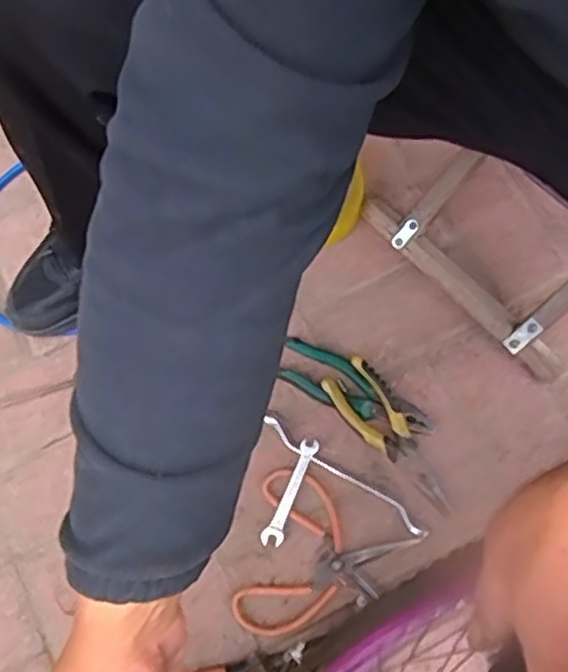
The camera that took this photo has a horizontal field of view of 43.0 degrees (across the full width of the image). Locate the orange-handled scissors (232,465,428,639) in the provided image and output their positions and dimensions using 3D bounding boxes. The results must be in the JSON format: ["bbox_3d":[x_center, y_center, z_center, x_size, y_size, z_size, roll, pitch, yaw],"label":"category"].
[{"bbox_3d":[0.029,0.243,0.755,0.167,0.016,0.166,26,75,12],"label":"orange-handled scissors"}]

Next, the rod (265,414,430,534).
[{"bbox_3d":[0.063,0.150,0.780,0.212,0.010,0.022,34,77,14],"label":"rod"}]

